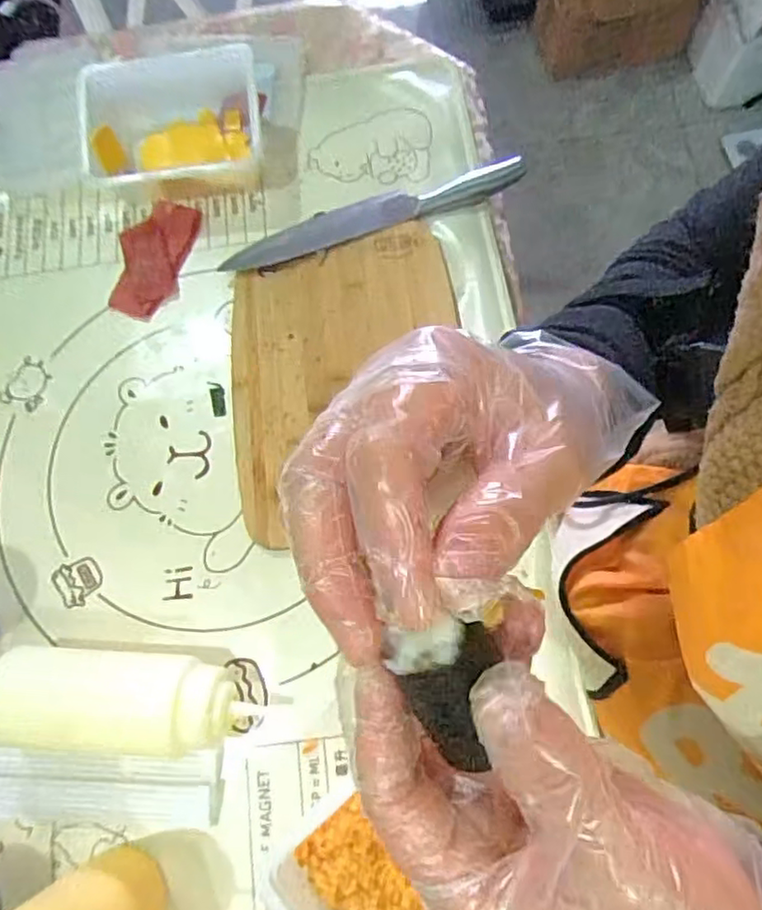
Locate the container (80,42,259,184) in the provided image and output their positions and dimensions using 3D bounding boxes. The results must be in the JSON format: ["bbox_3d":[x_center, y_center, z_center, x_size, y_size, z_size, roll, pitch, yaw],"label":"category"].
[{"bbox_3d":[-0.189,-0.301,0.579,0.159,0.056,0.106,-11,73,0],"label":"container"}]

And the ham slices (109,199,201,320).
[{"bbox_3d":[-0.214,-0.183,0.583,0.069,0.023,0.114,7,73,6],"label":"ham slices"}]

